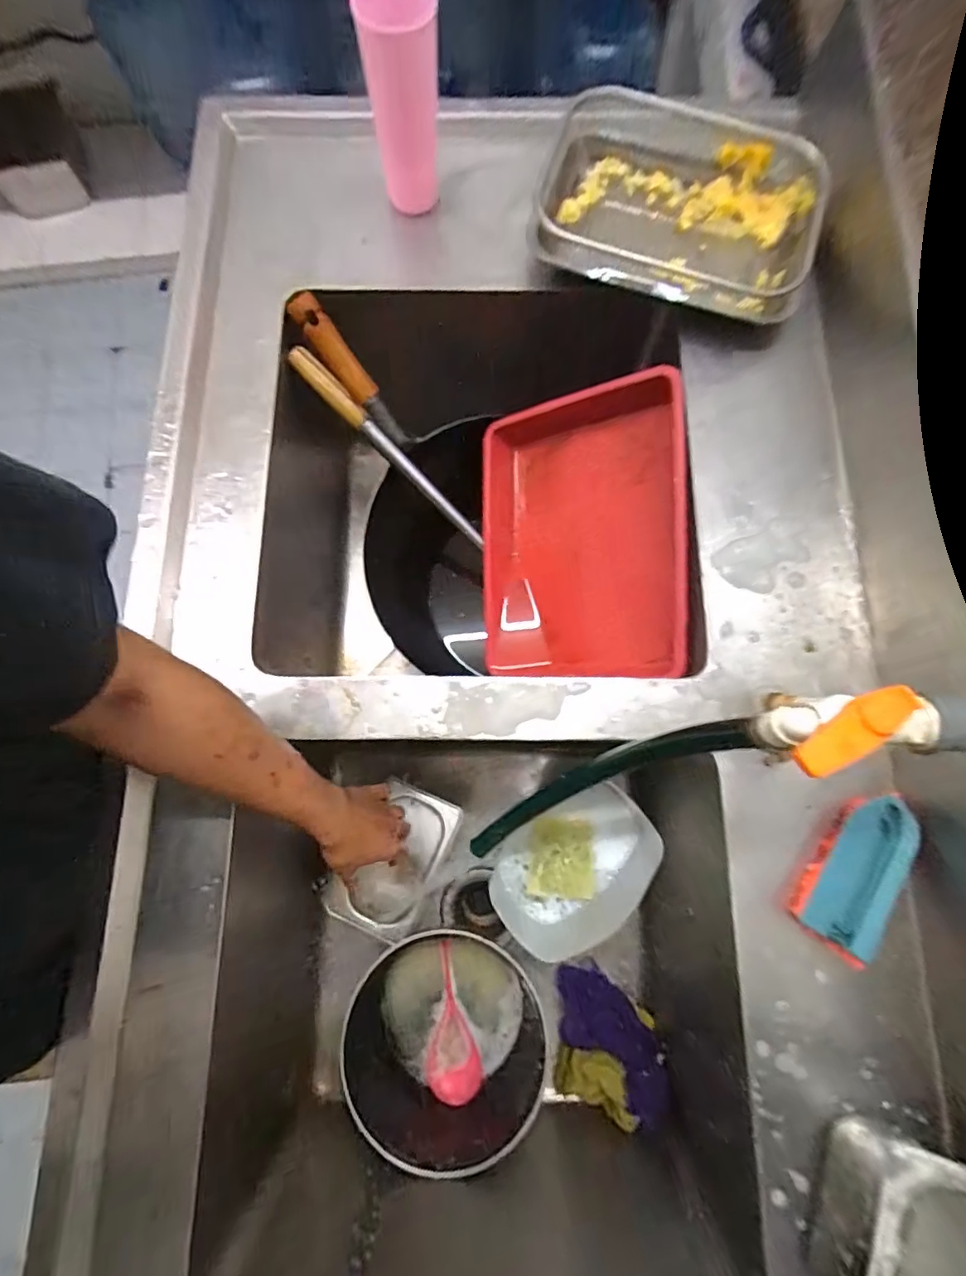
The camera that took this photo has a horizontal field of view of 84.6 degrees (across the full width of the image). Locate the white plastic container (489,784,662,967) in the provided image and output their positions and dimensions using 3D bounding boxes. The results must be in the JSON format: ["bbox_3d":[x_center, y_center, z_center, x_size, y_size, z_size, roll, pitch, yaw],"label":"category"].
[{"bbox_3d":[0.113,0.279,0.637,0.212,0.108,0.133,-29,79,-6],"label":"white plastic container"}]

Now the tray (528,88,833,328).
[{"bbox_3d":[0.216,-0.463,0.579,0.286,0.072,0.221,12,79,2],"label":"tray"}]

